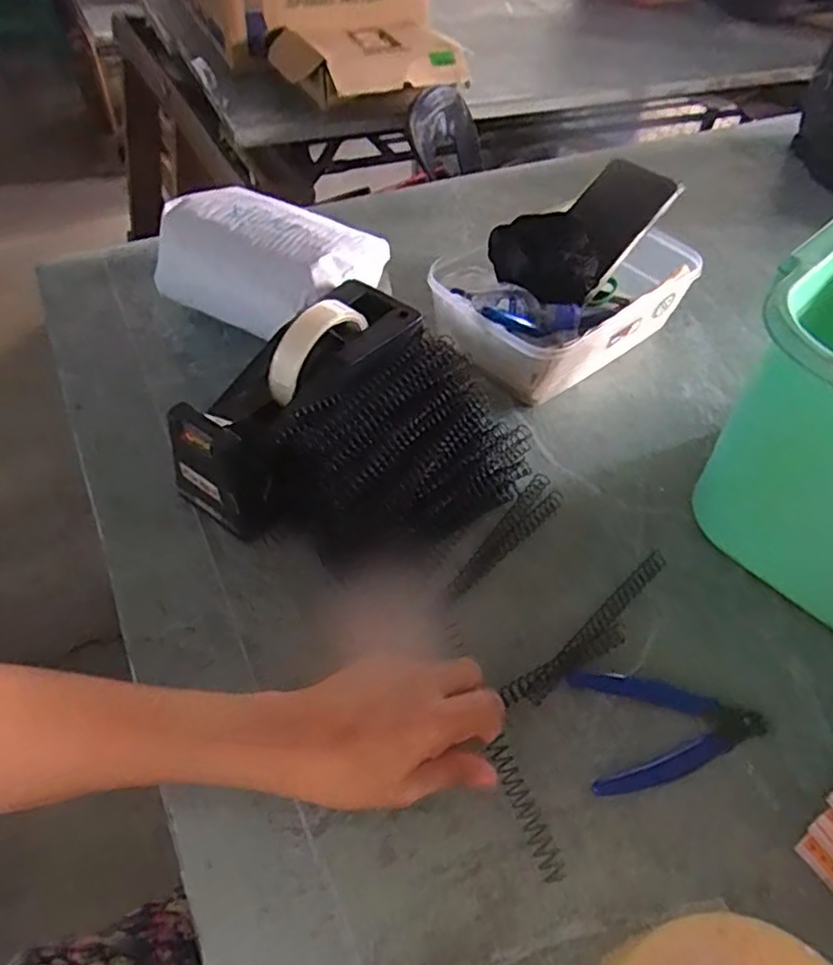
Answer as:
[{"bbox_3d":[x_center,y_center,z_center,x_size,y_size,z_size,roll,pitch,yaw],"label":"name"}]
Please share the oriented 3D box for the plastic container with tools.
[{"bbox_3d":[0.142,-0.187,0.610,0.282,0.098,0.157,-32,60,-25],"label":"plastic container with tools"}]

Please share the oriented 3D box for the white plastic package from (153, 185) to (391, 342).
[{"bbox_3d":[-0.133,-0.195,0.586,0.193,0.077,0.102,28,54,17],"label":"white plastic package"}]

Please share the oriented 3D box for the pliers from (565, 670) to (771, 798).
[{"bbox_3d":[0.153,0.146,0.389,0.112,0.011,0.070,-1,52,-3],"label":"pliers"}]

